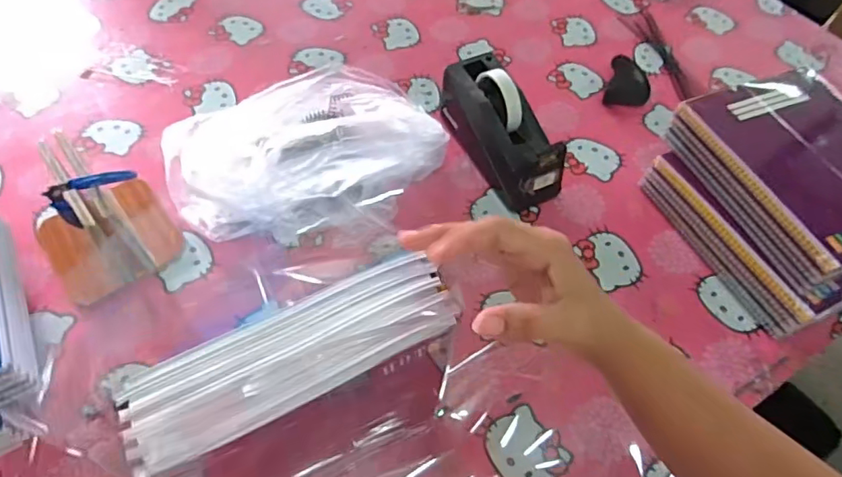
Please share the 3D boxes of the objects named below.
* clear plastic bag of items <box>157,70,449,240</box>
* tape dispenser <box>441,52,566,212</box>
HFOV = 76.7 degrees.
[{"bbox_3d":[-0.145,-0.112,0.674,0.327,0.113,0.223,-28,63,-19],"label":"clear plastic bag of items"},{"bbox_3d":[0.105,-0.144,0.701,0.070,0.122,0.206,-22,61,-16],"label":"tape dispenser"}]

